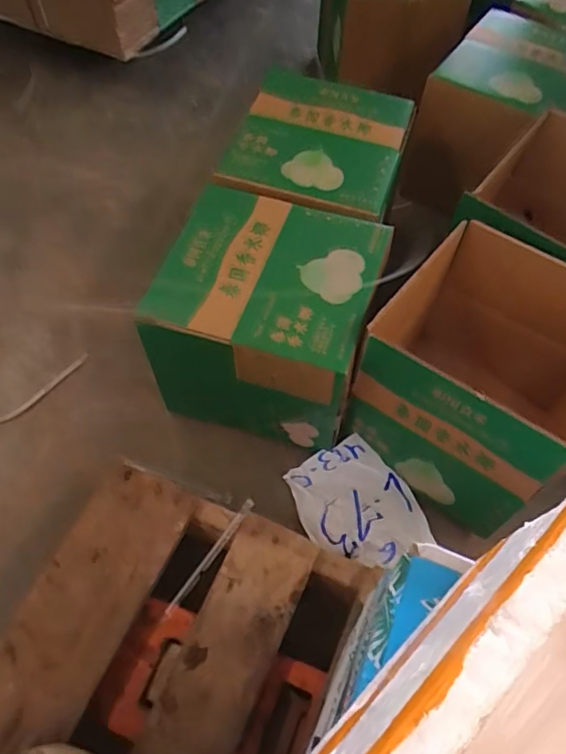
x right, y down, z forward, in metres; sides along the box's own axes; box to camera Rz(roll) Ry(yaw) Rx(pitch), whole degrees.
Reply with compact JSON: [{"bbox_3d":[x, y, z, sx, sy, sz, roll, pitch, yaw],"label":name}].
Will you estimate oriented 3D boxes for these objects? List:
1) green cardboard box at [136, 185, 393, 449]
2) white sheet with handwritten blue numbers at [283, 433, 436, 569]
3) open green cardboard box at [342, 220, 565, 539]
[{"bbox_3d":[-0.017,-0.097,0.853,0.309,0.230,0.312,18,61,10],"label":"green cardboard box"},{"bbox_3d":[0.113,0.196,0.835,0.168,0.054,0.201,-22,62,-12],"label":"white sheet with handwritten blue numbers"},{"bbox_3d":[0.293,0.001,0.808,0.279,0.304,0.320,36,66,19],"label":"open green cardboard box"}]

